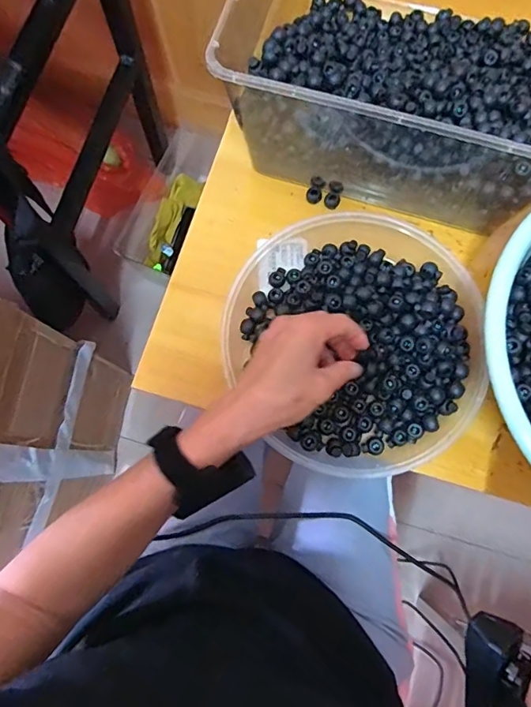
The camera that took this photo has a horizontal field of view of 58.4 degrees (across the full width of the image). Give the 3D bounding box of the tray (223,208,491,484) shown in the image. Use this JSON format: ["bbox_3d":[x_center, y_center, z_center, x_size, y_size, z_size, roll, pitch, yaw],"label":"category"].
[{"bbox_3d":[0.079,-0.013,0.419,0.219,0.048,0.227,0,78,1],"label":"tray"}]

